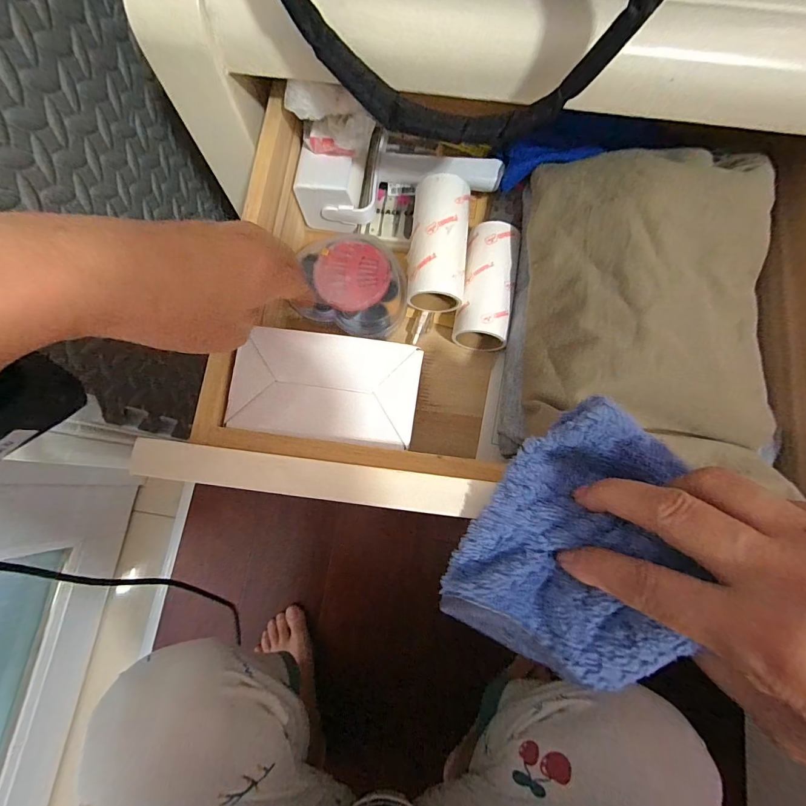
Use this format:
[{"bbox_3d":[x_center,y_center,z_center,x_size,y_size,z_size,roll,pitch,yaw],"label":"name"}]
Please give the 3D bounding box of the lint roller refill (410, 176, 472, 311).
[{"bbox_3d":[0.030,-0.129,0.325,0.046,0.041,0.110,4,91,2],"label":"lint roller refill"}]

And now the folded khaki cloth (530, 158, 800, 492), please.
[{"bbox_3d":[0.173,-0.076,0.276,0.162,0.041,0.226,11,76,3],"label":"folded khaki cloth"}]

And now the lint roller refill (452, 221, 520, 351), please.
[{"bbox_3d":[0.072,-0.101,0.334,0.044,0.040,0.104,8,90,3],"label":"lint roller refill"}]

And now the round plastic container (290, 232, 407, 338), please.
[{"bbox_3d":[-0.040,-0.103,0.340,0.087,0.026,0.079,12,76,4],"label":"round plastic container"}]

